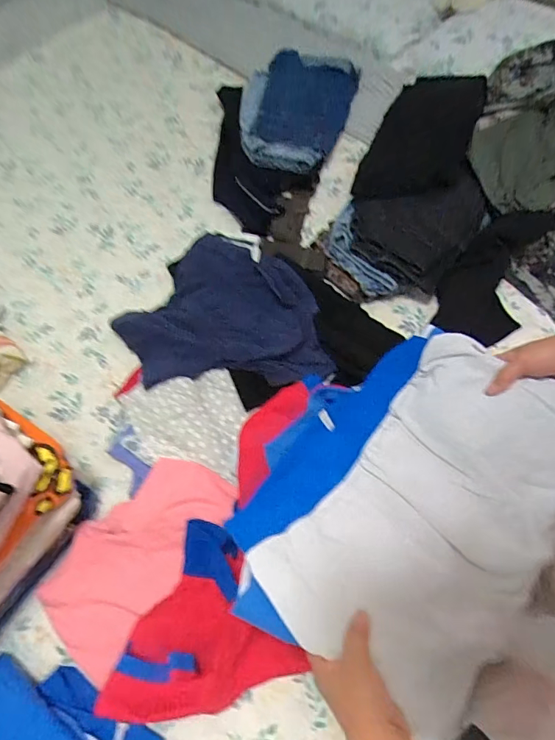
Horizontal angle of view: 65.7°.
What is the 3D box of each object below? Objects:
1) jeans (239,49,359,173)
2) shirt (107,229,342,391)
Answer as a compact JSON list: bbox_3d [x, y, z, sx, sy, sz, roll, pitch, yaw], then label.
[{"bbox_3d":[0.045,-0.639,1.046,0.277,0.117,0.313,4,67,4],"label":"jeans"},{"bbox_3d":[-0.113,-0.123,0.860,0.420,0.072,0.331,-1,66,2],"label":"shirt"}]

